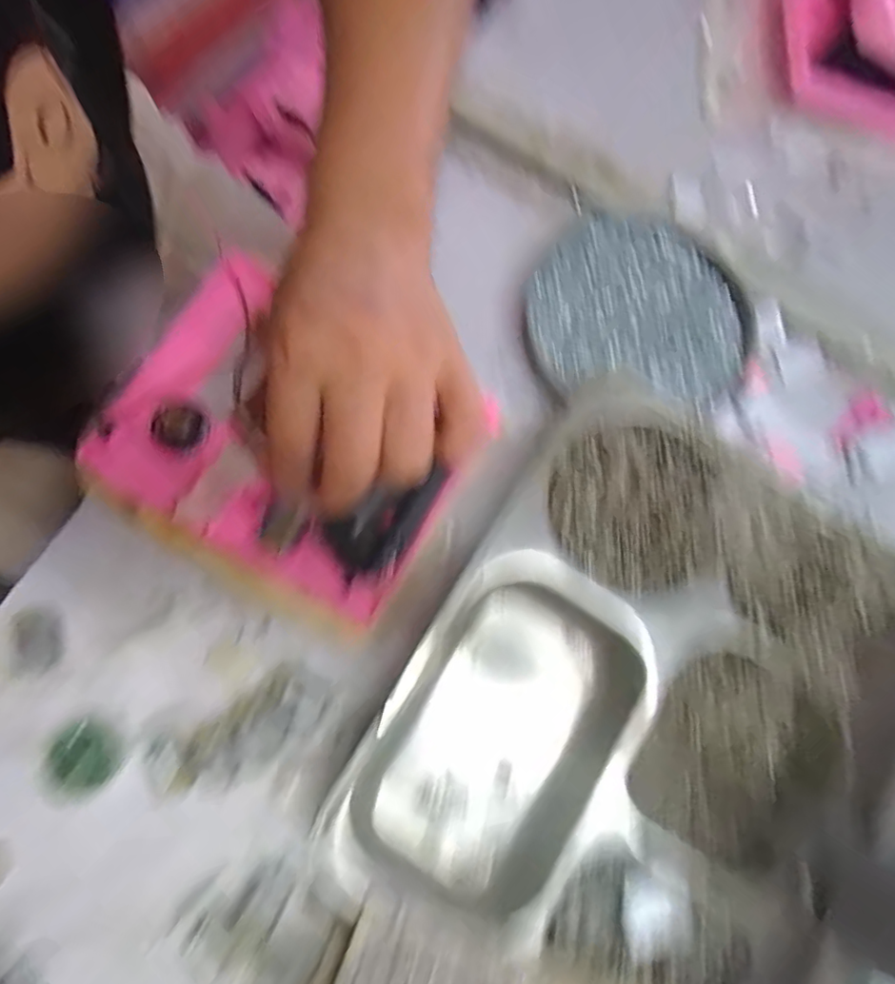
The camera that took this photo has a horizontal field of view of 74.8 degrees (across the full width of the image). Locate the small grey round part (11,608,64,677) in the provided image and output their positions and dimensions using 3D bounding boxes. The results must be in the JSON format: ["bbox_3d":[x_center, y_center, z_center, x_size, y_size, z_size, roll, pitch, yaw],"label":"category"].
[{"bbox_3d":[-0.207,0.075,0.294,0.025,0.005,0.032,-3,77,-7],"label":"small grey round part"}]

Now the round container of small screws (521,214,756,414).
[{"bbox_3d":[0.114,-0.107,0.357,0.133,0.028,0.118,4,75,0],"label":"round container of small screws"}]

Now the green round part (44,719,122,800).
[{"bbox_3d":[-0.175,0.128,0.280,0.032,0.007,0.032,1,77,-6],"label":"green round part"}]

